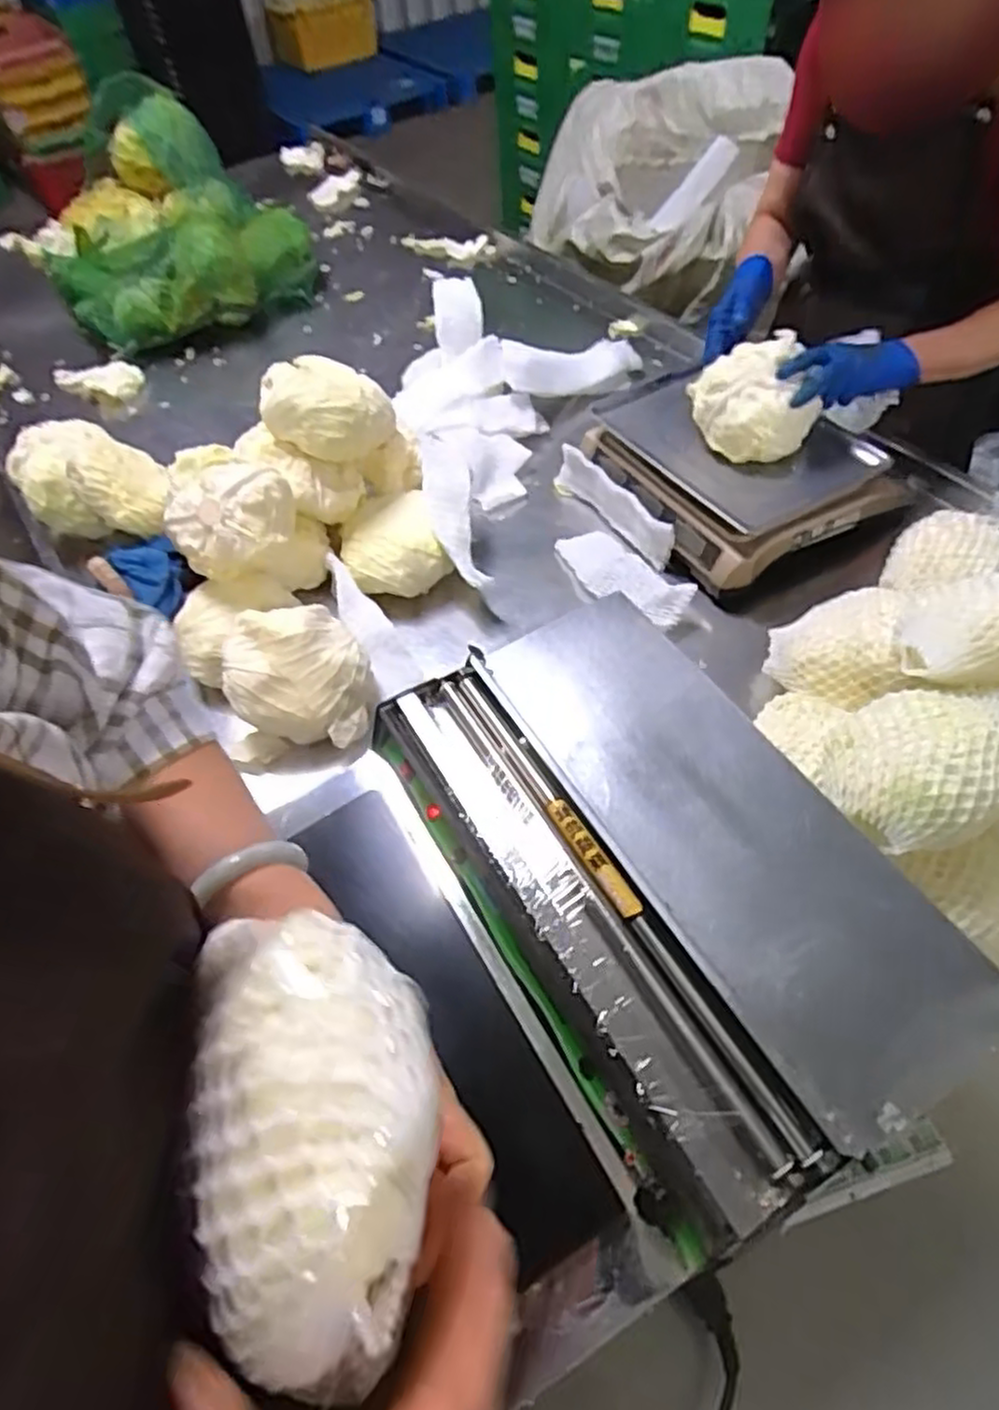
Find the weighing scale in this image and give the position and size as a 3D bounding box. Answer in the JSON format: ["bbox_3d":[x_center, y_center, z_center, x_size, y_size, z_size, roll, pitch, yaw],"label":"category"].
[{"bbox_3d":[0.322,-0.351,1.051,0.349,0.091,0.349,-28,57,-14],"label":"weighing scale"}]

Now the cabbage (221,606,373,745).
[{"bbox_3d":[-0.234,-0.033,0.860,0.156,0.107,0.140,-12,54,-3],"label":"cabbage"}]

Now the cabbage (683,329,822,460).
[{"bbox_3d":[0.324,-0.386,0.964,0.145,0.133,0.119,26,61,22],"label":"cabbage"}]

